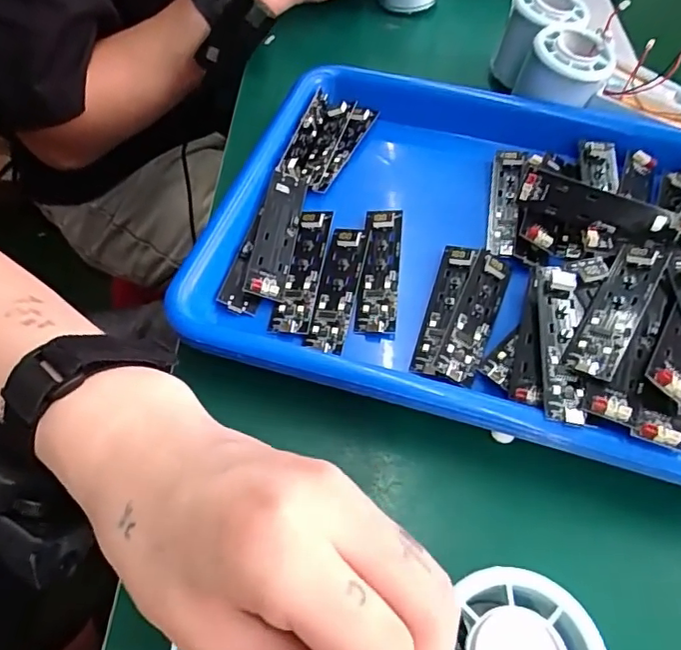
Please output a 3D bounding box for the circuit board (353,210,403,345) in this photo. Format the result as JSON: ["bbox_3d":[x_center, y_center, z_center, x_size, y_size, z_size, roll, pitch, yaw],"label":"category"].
[{"bbox_3d":[0.024,-0.034,0.328,0.022,0.005,0.090,6,55,1],"label":"circuit board"}]

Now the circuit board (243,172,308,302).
[{"bbox_3d":[-0.038,-0.056,0.338,0.024,0.006,0.091,14,59,-8],"label":"circuit board"}]

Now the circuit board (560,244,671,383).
[{"bbox_3d":[0.138,-0.009,0.276,0.022,0.010,0.086,30,59,17],"label":"circuit board"}]

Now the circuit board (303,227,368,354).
[{"bbox_3d":[-0.001,-0.024,0.320,0.022,0.005,0.087,10,56,4],"label":"circuit board"}]

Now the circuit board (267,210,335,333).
[{"bbox_3d":[-0.023,-0.033,0.329,0.022,0.011,0.088,8,55,3],"label":"circuit board"}]

